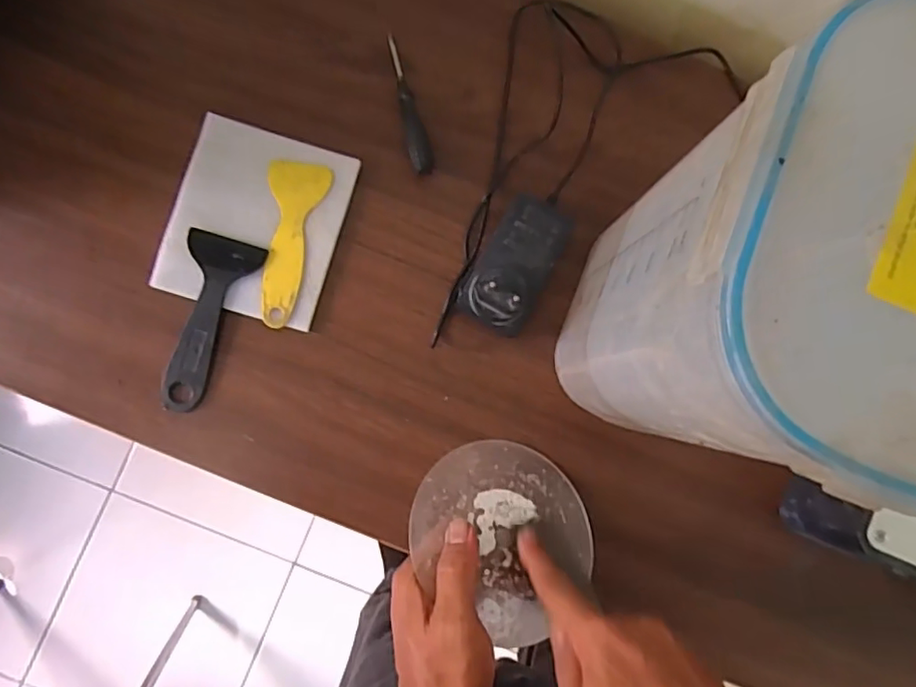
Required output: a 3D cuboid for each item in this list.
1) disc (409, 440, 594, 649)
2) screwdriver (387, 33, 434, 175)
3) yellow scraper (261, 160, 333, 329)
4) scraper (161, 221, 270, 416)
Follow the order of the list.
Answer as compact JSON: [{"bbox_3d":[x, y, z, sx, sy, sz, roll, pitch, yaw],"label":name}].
[{"bbox_3d":[0.036,0.128,0.426,0.130,0.015,0.122,9,62,-18],"label":"disc"},{"bbox_3d":[-0.040,-0.187,0.470,0.017,0.014,0.112,-16,87,-5],"label":"screwdriver"},{"bbox_3d":[-0.126,-0.075,0.457,0.042,0.007,0.124,7,85,-3],"label":"yellow scraper"},{"bbox_3d":[-0.188,-0.015,0.445,0.052,0.004,0.131,17,85,-3],"label":"scraper"}]

